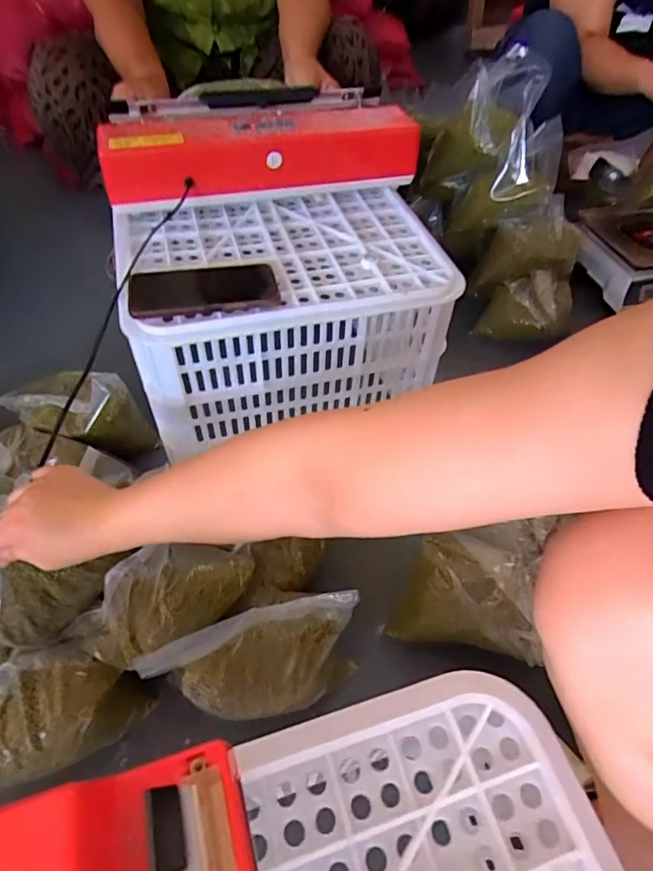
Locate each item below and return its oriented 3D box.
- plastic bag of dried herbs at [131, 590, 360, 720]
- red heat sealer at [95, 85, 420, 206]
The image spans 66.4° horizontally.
[{"bbox_3d":[-0.078,0.257,0.568,0.232,0.145,0.105,-10,53,-11],"label":"plastic bag of dried herbs"},{"bbox_3d":[-0.092,-0.415,0.724,0.429,0.113,0.144,-8,52,-9],"label":"red heat sealer"}]

